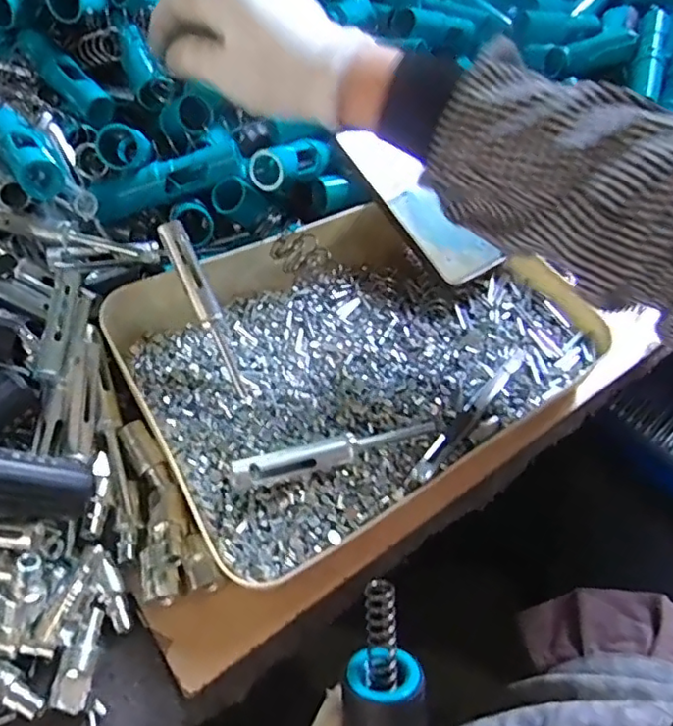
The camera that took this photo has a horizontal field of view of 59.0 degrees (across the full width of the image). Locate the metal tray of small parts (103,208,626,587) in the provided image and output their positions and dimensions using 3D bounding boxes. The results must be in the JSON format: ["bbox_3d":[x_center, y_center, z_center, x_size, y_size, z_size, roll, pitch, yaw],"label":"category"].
[{"bbox_3d":[0.018,-0.021,0.436,0.332,0.056,0.242,-31,59,-24],"label":"metal tray of small parts"}]

